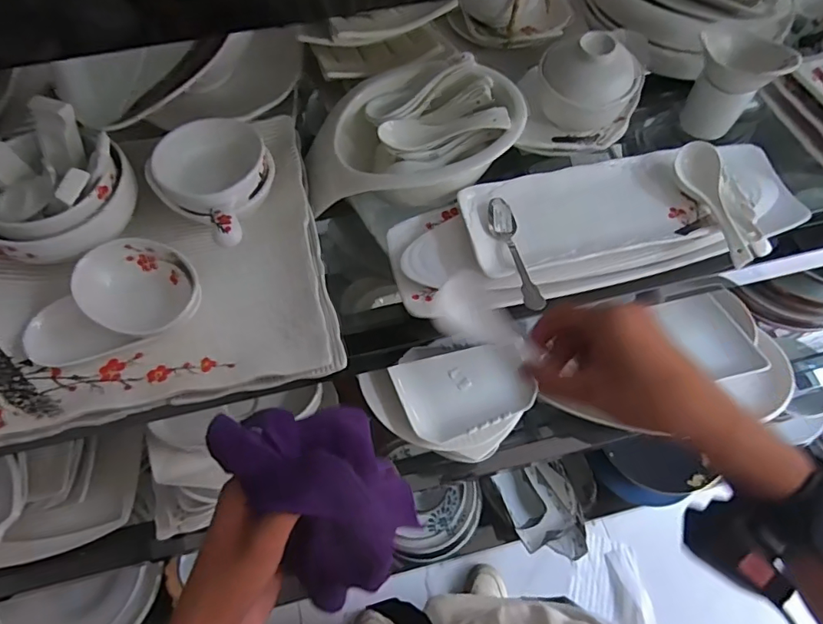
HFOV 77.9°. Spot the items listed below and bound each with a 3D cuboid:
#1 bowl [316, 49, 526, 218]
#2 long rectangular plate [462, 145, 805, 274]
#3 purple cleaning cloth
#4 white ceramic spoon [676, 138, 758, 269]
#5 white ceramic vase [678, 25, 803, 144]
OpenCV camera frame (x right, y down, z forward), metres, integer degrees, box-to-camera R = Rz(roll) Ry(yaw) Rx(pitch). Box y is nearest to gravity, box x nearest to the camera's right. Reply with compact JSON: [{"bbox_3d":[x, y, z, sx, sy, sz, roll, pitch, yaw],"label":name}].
[{"bbox_3d":[0.000,-0.194,0.580,0.245,0.097,0.171,-11,64,-5],"label":"bowl"},{"bbox_3d":[0.250,-0.117,0.562,0.387,0.041,0.120,-14,64,-6],"label":"long rectangular plate"},{"bbox_3d":[-0.058,0.122,0.360,0.093,0.107,0.136,-35,68,-15],"label":"purple cleaning cloth"},{"bbox_3d":[0.316,-0.115,0.519,0.034,0.030,0.138,-14,64,-7],"label":"white ceramic spoon"},{"bbox_3d":[0.398,-0.290,0.631,0.104,0.102,0.104,41,70,18],"label":"white ceramic vase"}]

